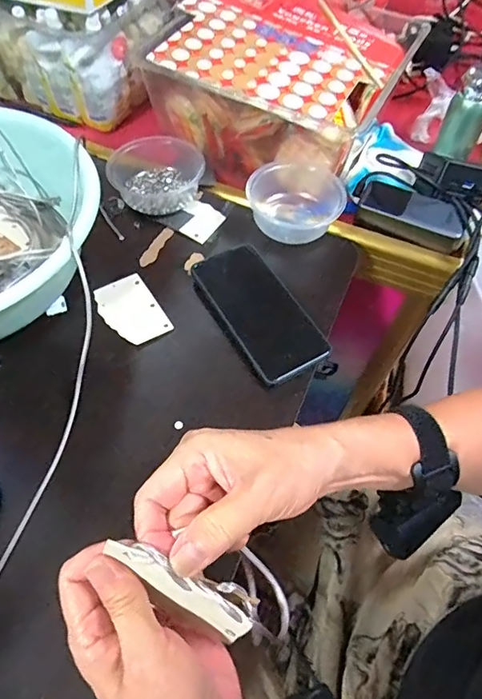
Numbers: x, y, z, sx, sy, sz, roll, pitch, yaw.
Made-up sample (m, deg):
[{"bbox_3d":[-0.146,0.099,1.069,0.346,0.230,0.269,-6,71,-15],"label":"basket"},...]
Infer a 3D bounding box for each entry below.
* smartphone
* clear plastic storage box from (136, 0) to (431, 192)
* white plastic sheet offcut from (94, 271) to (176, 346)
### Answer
[{"bbox_3d":[0.018,-0.042,0.480,0.077,0.013,0.163,-27,67,-16],"label":"smartphone"},{"bbox_3d":[0.063,-0.371,0.647,0.294,0.133,0.320,27,61,13],"label":"clear plastic storage box"},{"bbox_3d":[-0.114,-0.041,0.484,0.055,0.004,0.086,-27,64,-19],"label":"white plastic sheet offcut"}]

